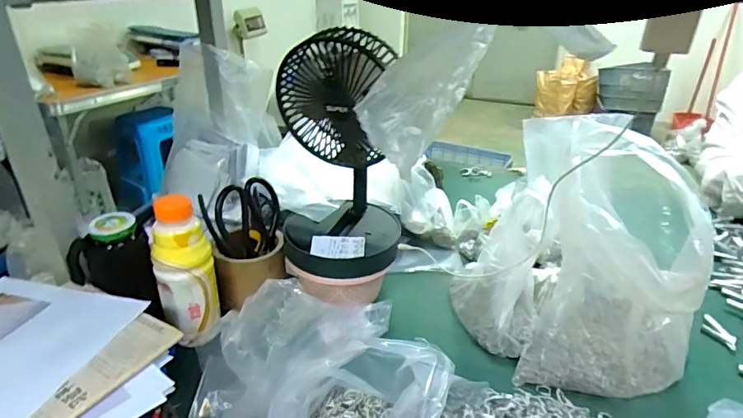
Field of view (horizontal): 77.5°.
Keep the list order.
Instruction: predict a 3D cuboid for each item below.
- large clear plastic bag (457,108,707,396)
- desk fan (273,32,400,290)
[{"bbox_3d":[0.261,0.043,0.609,0.273,0.248,0.269,7,28,11],"label":"large clear plastic bag"},{"bbox_3d":[-0.037,-0.068,0.581,0.147,0.284,0.124,-12,30,-24],"label":"desk fan"}]

